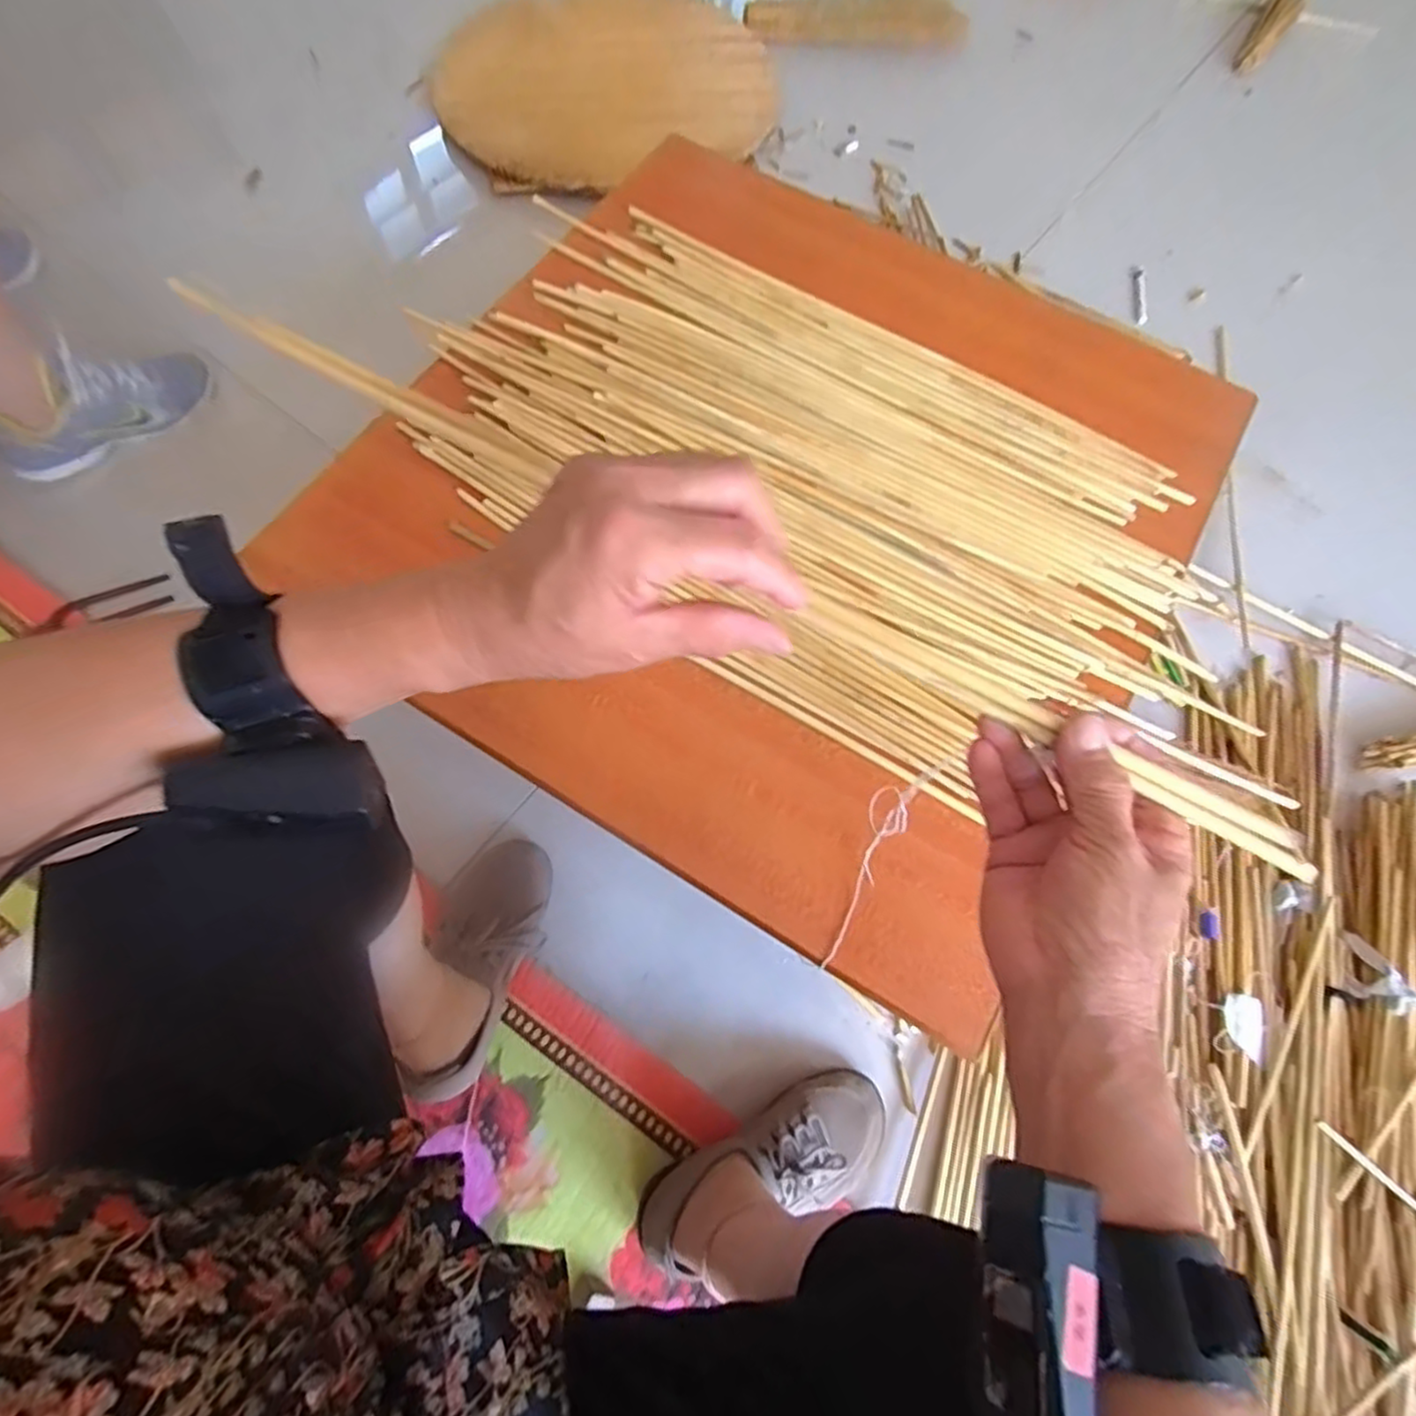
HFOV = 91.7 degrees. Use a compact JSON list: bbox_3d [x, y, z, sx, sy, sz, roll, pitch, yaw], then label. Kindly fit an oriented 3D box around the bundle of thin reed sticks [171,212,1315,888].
[{"bbox_3d":[0.082,-0.220,0.634,0.893,0.029,0.406,33,73,10],"label":"bundle of thin reed sticks"}]

